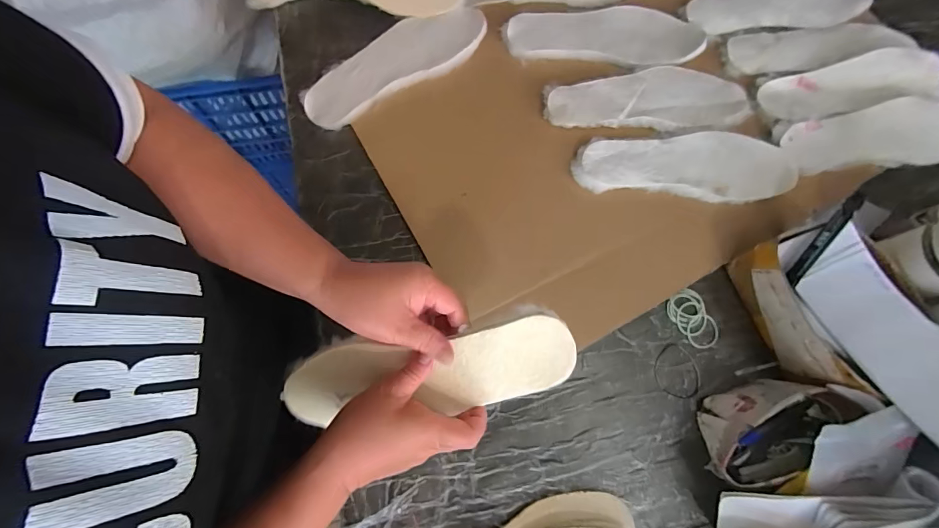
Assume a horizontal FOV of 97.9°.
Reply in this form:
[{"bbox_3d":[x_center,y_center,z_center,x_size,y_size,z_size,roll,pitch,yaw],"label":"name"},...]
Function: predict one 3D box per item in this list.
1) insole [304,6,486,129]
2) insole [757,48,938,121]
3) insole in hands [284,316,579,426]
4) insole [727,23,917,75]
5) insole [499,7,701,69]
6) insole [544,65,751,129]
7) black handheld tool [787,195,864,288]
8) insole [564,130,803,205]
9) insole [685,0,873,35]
[{"bbox_3d":[-0.109,-0.289,0.581,0.274,0.026,0.097,-32,77,-8],"label":"insole"},{"bbox_3d":[0.551,-0.256,0.578,0.270,0.020,0.074,-11,75,-3],"label":"insole"},{"bbox_3d":[-0.045,0.101,0.368,0.275,0.015,0.090,-21,102,19],"label":"insole in hands"},{"bbox_3d":[0.516,-0.322,0.600,0.260,0.018,0.076,-6,75,-2],"label":"insole"},{"bbox_3d":[0.196,-0.336,0.600,0.278,0.007,0.096,2,74,1],"label":"insole"},{"bbox_3d":[0.248,-0.236,0.576,0.280,0.007,0.094,-1,74,0],"label":"insole"},{"bbox_3d":[0.401,-0.026,0.464,0.017,0.008,0.123,38,93,10],"label":"black handheld tool"},{"bbox_3d":[0.288,-0.130,0.546,0.288,0.004,0.095,-3,74,-1],"label":"insole"},{"bbox_3d":[0.468,-0.398,0.624,0.276,0.009,0.087,-6,75,-2],"label":"insole"}]

